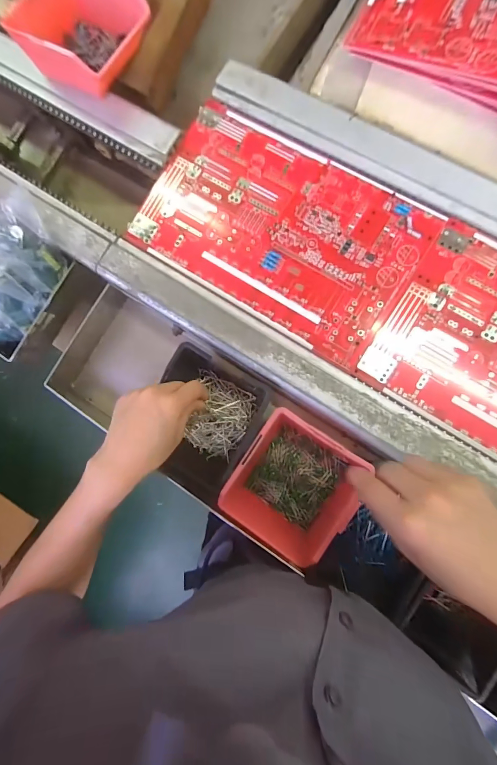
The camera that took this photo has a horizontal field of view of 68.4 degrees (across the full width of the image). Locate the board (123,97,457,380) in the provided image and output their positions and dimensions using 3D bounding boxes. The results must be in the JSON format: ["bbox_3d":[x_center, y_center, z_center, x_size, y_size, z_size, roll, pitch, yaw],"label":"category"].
[{"bbox_3d":[0.032,-0.176,0.422,0.315,0.006,0.193,33,91,10],"label":"board"}]

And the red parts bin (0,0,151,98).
[{"bbox_3d":[-0.192,-0.414,0.430,0.120,0.071,0.119,30,90,9],"label":"red parts bin"}]

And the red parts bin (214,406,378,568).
[{"bbox_3d":[0.053,0.105,0.404,0.119,0.064,0.115,32,93,7],"label":"red parts bin"}]

